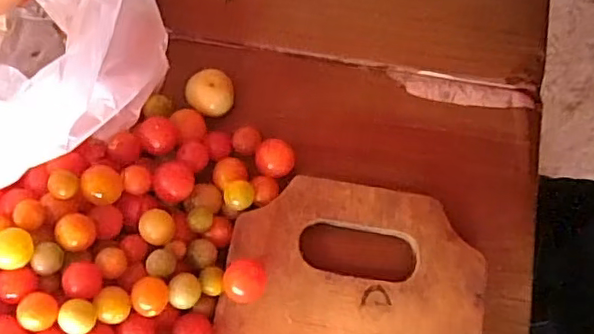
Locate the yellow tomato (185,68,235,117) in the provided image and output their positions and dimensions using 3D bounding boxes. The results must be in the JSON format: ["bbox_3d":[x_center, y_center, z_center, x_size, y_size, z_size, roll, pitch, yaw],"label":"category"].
[{"bbox_3d":[-0.049,-0.041,0.347,0.026,0.023,0.026,0,71,0],"label":"yellow tomato"}]

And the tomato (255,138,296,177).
[{"bbox_3d":[-0.012,-0.004,0.338,0.021,0.019,0.021,0,71,0],"label":"tomato"}]

